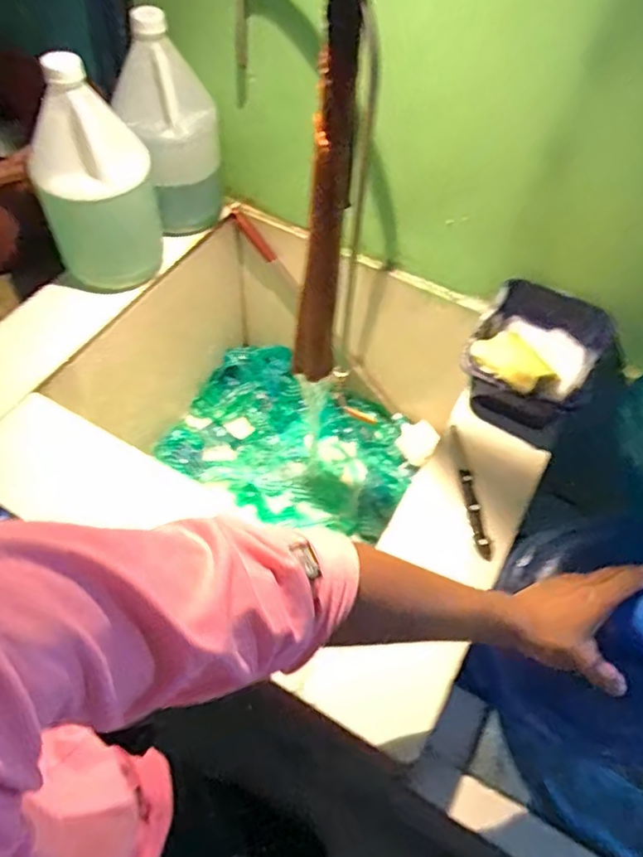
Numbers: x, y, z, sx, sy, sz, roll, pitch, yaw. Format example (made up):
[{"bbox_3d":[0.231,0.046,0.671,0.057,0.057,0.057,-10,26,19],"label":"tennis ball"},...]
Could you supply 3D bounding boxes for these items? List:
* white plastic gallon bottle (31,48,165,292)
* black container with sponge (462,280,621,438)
[{"bbox_3d":[-0.305,-0.349,0.787,0.142,0.268,0.168,-13,59,-12],"label":"white plastic gallon bottle"},{"bbox_3d":[0.296,-0.095,0.793,0.178,0.101,0.212,30,60,15],"label":"black container with sponge"}]

